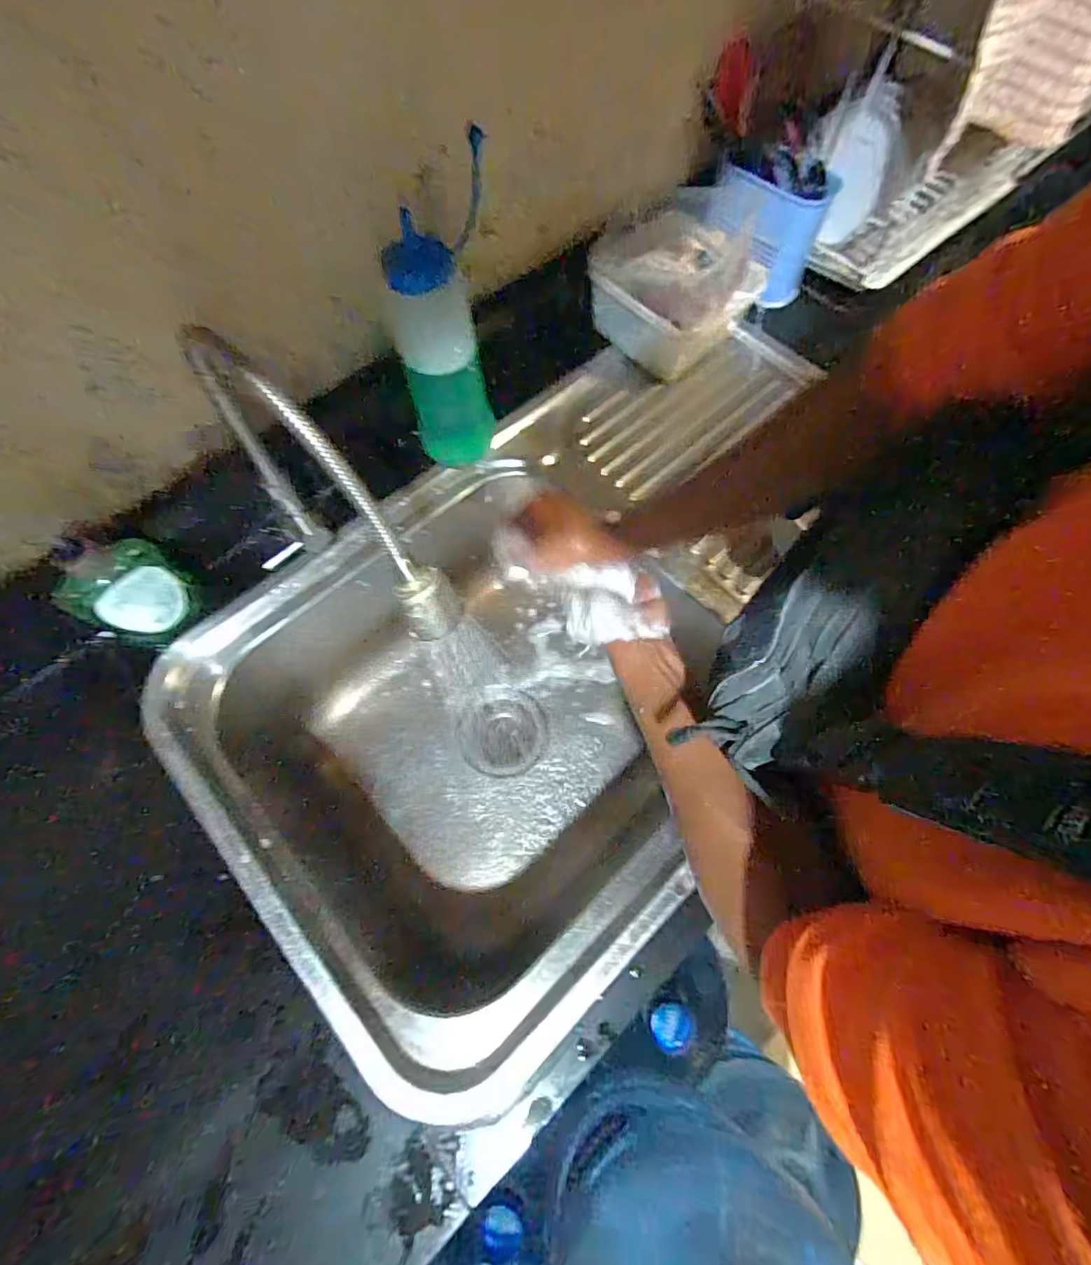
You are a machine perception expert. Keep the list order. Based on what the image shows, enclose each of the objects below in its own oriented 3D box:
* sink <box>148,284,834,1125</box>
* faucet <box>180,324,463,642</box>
[{"bbox_3d":[0.042,0.015,0.638,0.776,0.208,0.489,-41,74,-16],"label":"sink"},{"bbox_3d":[-0.164,-0.091,0.432,0.239,0.236,0.040,39,72,14],"label":"faucet"}]

